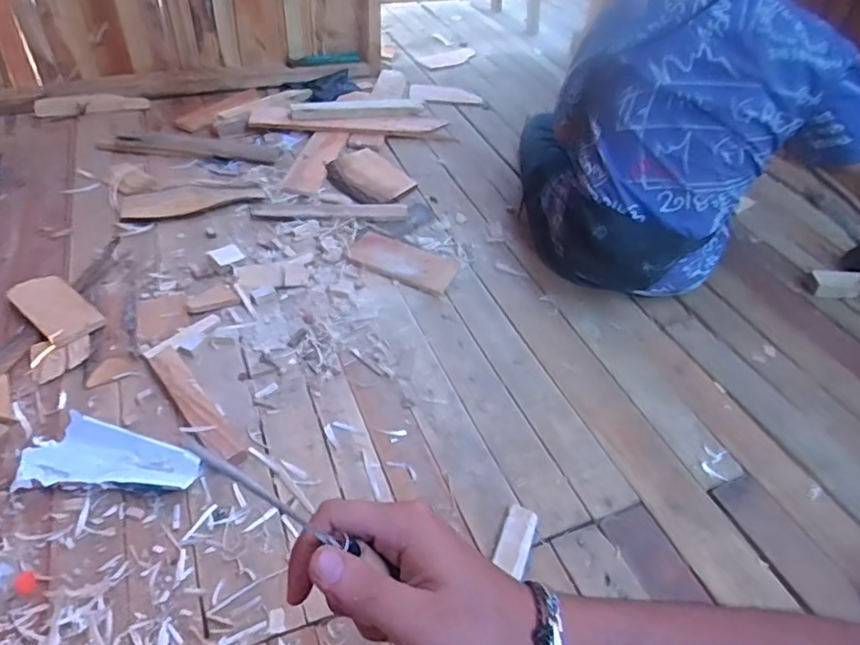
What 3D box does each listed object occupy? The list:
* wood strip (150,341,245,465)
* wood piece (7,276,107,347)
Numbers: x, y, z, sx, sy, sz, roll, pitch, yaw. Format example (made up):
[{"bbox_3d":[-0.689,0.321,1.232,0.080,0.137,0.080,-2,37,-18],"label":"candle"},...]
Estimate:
[{"bbox_3d":[-0.399,0.137,1.018,0.051,0.033,0.293,-27,54,-29],"label":"wood strip"},{"bbox_3d":[-0.715,-0.029,1.145,0.193,0.011,0.094,36,60,21],"label":"wood piece"}]

